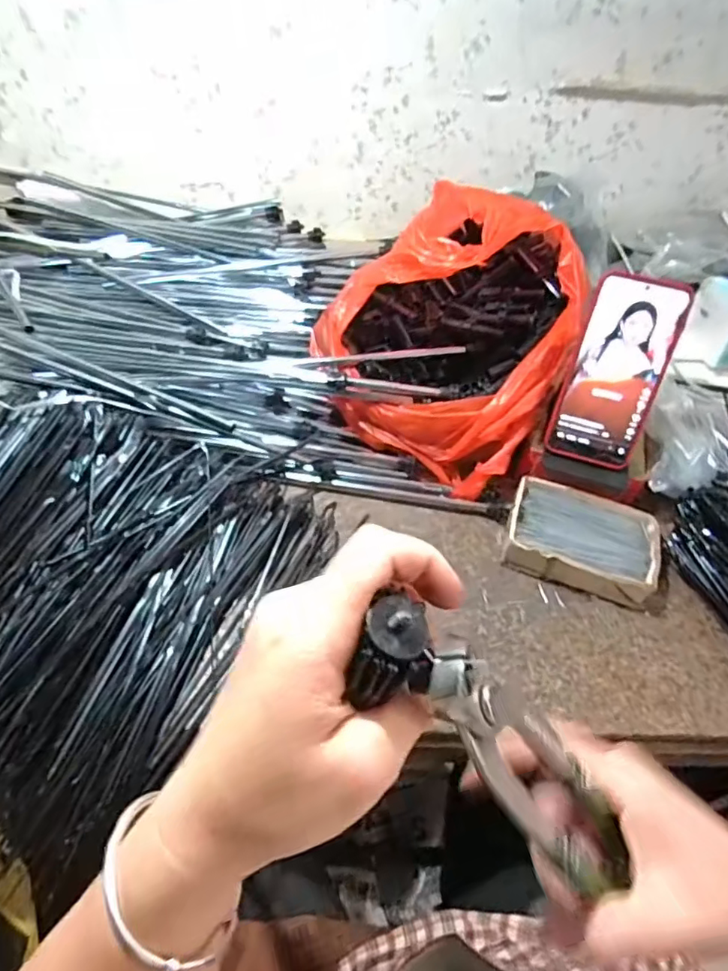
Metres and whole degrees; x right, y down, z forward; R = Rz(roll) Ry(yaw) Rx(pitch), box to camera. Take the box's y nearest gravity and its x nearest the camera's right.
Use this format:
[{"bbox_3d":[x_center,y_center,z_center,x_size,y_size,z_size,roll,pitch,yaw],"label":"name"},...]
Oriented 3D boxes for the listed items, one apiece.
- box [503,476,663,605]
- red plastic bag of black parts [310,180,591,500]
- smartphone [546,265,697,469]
[{"bbox_3d":[0.201,0.050,0.520,0.132,0.036,0.093,15,50,10],"label":"box"},{"bbox_3d":[0.089,-0.162,0.562,0.224,0.201,0.222,30,54,22],"label":"red plastic bag of black parts"},{"bbox_3d":[0.225,-0.101,0.501,0.081,0.163,0.014,17,21,12],"label":"smartphone"}]

